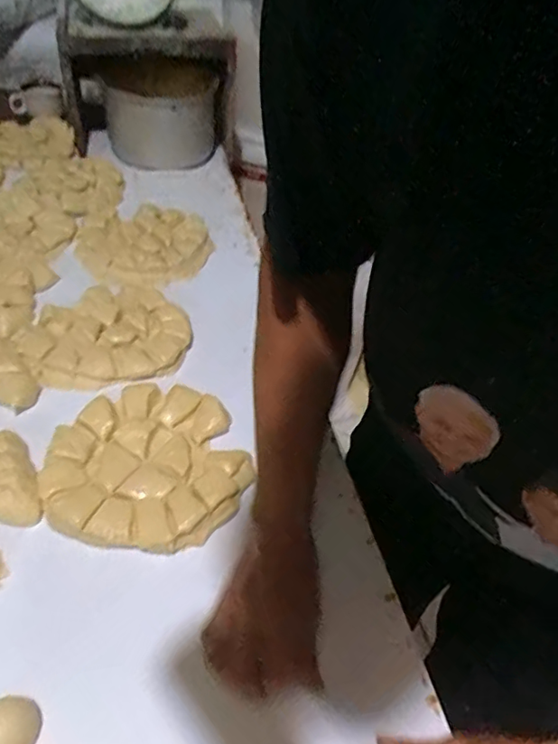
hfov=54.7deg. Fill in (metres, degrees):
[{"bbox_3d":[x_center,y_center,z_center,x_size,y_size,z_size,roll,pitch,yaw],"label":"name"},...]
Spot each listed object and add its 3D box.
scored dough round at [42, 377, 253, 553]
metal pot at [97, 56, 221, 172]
[{"bbox_3d":[-0.138,0.092,0.579,0.204,0.020,0.199,3,46,-3],"label":"scored dough round"},{"bbox_3d":[-0.226,-0.528,1.062,0.211,0.160,0.210,-1,46,-7],"label":"metal pot"}]

